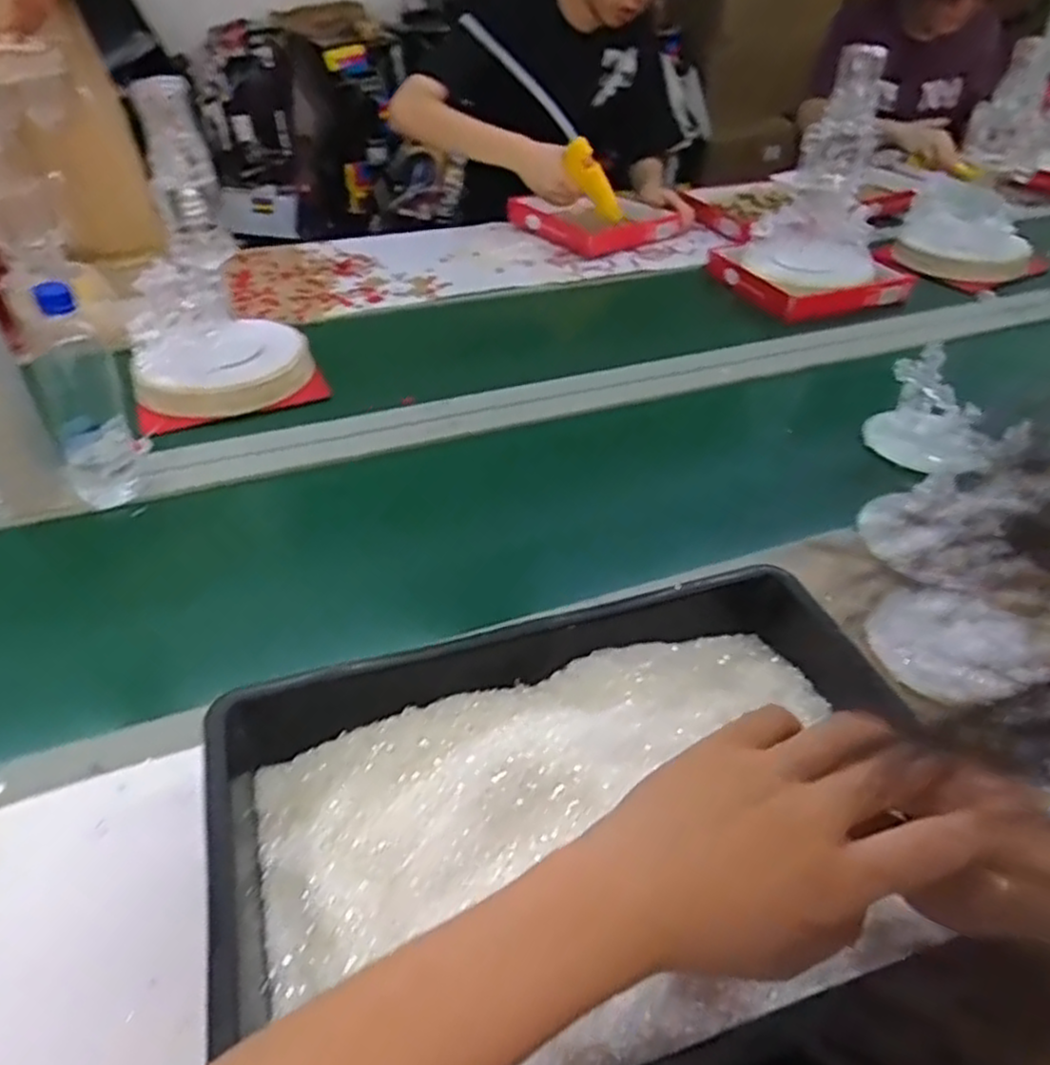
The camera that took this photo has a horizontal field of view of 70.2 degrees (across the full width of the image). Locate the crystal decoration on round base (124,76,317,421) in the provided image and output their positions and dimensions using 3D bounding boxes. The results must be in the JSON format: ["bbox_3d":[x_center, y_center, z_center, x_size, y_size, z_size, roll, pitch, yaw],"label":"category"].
[{"bbox_3d":[-0.383,-0.323,0.868,0.201,0.318,0.203,-14,41,-18],"label":"crystal decoration on round base"}]

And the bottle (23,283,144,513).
[{"bbox_3d":[-0.425,-0.129,0.715,0.071,0.219,0.080,-22,44,-25],"label":"bottle"}]

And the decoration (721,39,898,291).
[{"bbox_3d":[0.434,-0.513,1.078,0.200,0.296,0.188,15,41,17],"label":"decoration"}]

